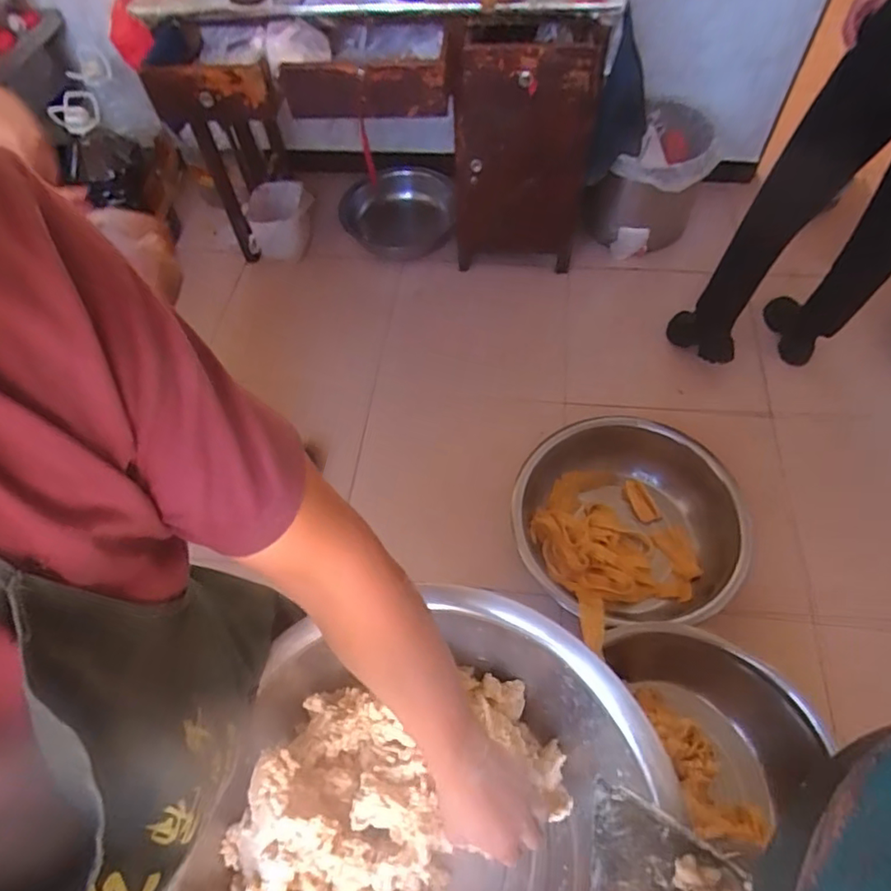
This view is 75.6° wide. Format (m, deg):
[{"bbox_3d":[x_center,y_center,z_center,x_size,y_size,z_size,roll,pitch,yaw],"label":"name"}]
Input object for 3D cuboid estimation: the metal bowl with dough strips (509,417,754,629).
[{"bbox_3d":[0.452,0.188,1.452,0.546,0.159,0.503,-2,60,3],"label":"metal bowl with dough strips"}]

